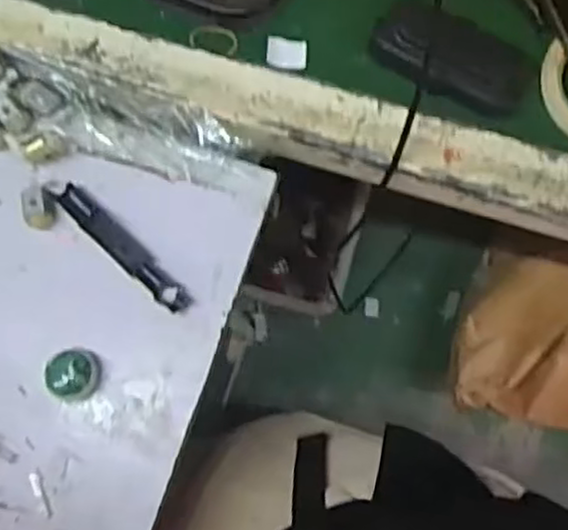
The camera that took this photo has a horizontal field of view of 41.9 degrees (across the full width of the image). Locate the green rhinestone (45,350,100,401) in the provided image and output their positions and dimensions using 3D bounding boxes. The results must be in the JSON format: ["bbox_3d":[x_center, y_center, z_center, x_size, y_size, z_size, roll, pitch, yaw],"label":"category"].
[{"bbox_3d":[-0.140,0.073,0.495,0.030,0.020,0.033,-4,79,-1],"label":"green rhinestone"}]

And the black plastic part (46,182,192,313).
[{"bbox_3d":[-0.114,-0.012,0.520,0.122,0.012,0.019,42,82,7],"label":"black plastic part"}]

